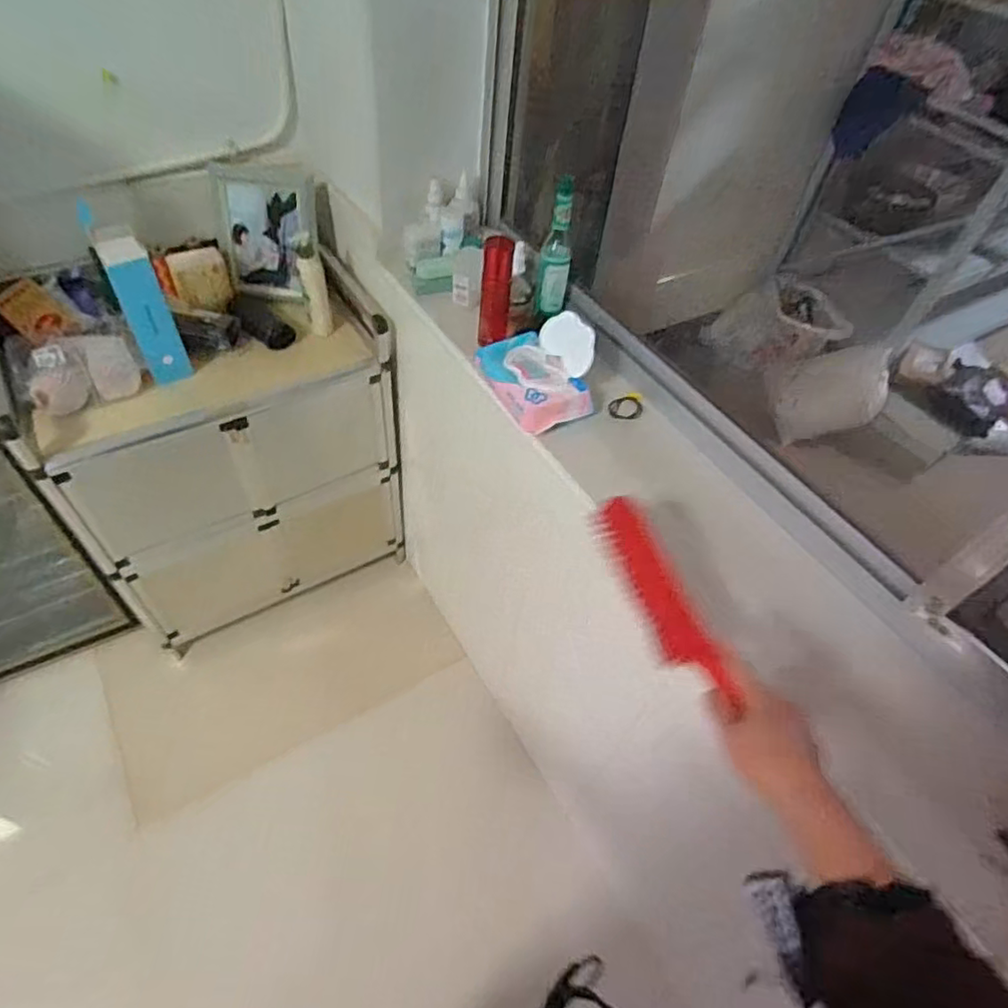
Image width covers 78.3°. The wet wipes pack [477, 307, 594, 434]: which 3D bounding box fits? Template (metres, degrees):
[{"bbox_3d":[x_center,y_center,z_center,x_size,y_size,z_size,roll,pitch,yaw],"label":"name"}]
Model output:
[{"bbox_3d":[0.050,-0.210,0.919,0.139,0.101,0.177,-20,56,-21],"label":"wet wipes pack"}]

